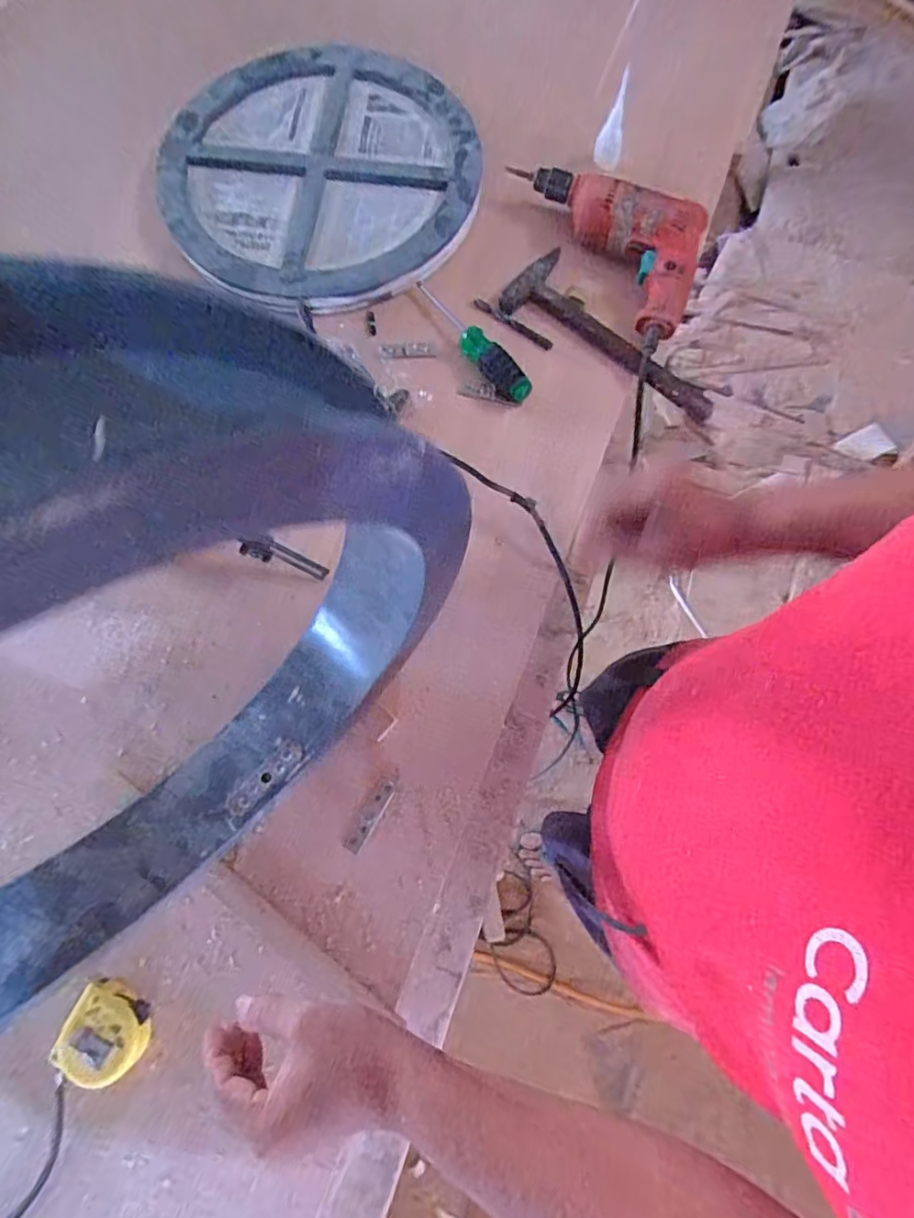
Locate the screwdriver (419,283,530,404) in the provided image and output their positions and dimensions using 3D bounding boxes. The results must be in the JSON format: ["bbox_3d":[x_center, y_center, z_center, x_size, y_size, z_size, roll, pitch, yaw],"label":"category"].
[{"bbox_3d":[0.017,-0.317,0.668,0.029,0.030,0.193,-37,77,-8],"label":"screwdriver"}]

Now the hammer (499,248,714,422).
[{"bbox_3d":[0.189,-0.327,0.673,0.281,0.028,0.091,36,79,10],"label":"hammer"}]

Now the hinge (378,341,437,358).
[{"bbox_3d":[-0.060,-0.310,0.678,0.065,0.005,0.018,-1,75,1],"label":"hinge"}]

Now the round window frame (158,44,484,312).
[{"bbox_3d":[-0.175,-0.561,0.724,0.384,0.030,0.404,0,75,1],"label":"round window frame"}]

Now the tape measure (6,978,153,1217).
[{"bbox_3d":[-0.332,0.421,0.466,0.065,0.032,0.199,28,77,8],"label":"tape measure"}]

